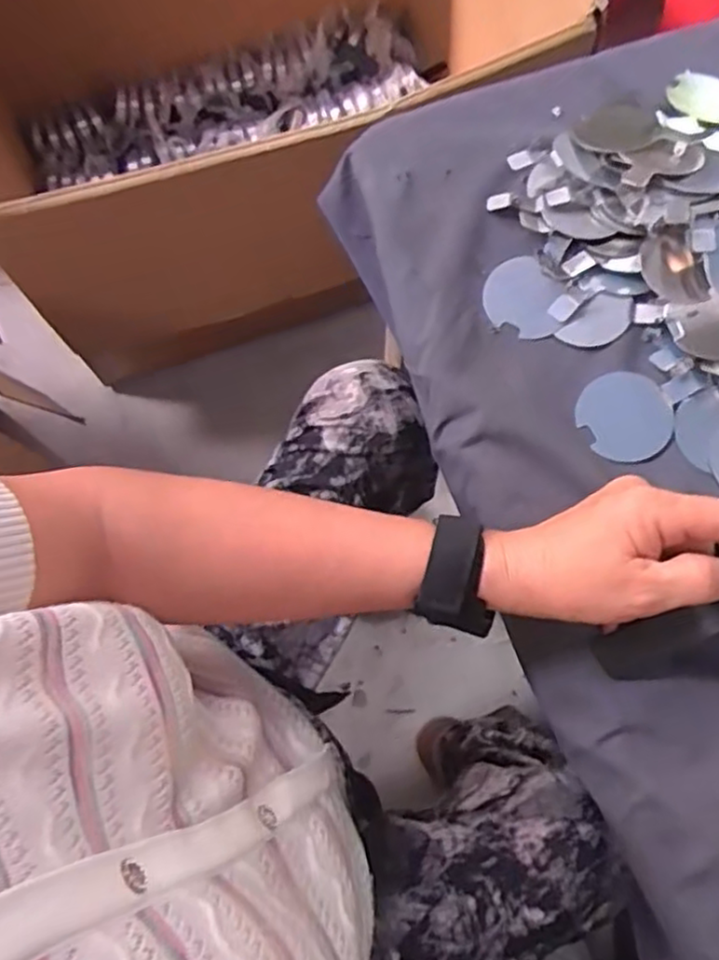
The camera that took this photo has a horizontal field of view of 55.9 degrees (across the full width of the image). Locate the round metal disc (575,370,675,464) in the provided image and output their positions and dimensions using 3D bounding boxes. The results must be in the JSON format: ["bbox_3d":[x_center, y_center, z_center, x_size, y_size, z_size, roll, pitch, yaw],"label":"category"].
[{"bbox_3d":[0.162,-0.039,0.411,0.054,0.004,0.055,-1,72,2],"label":"round metal disc"}]

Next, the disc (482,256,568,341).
[{"bbox_3d":[0.105,-0.118,0.434,0.049,0.004,0.053,-1,78,4],"label":"disc"}]

